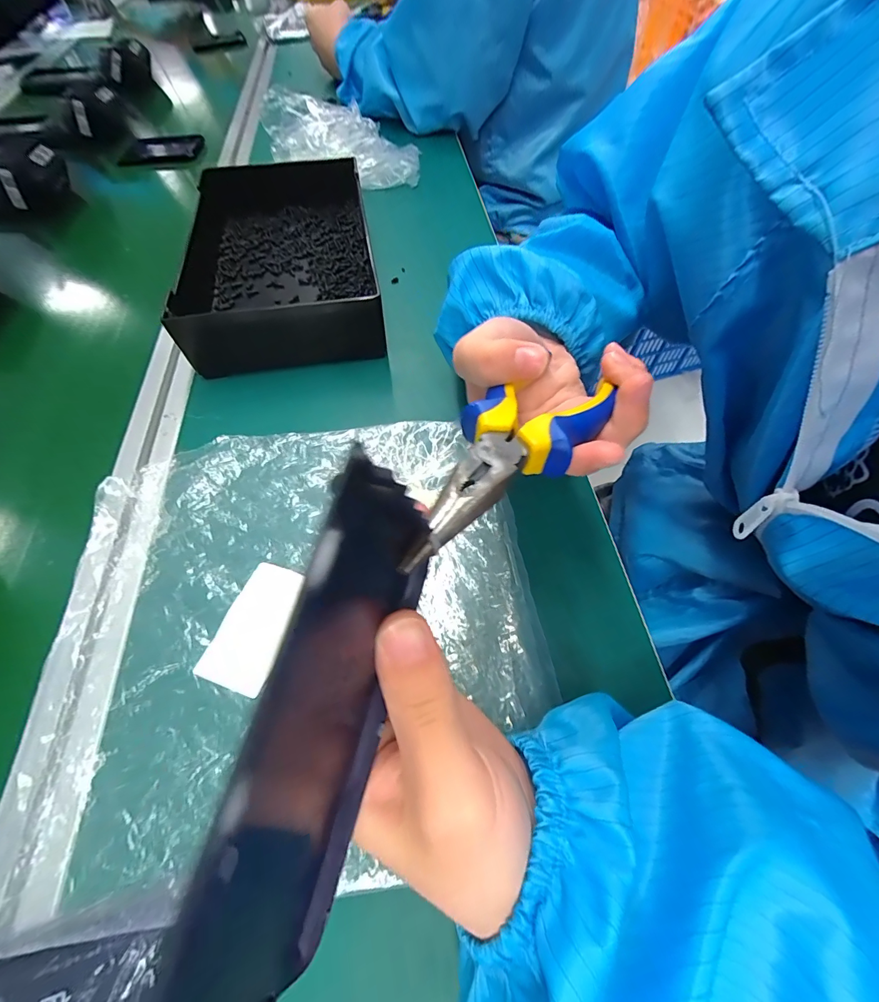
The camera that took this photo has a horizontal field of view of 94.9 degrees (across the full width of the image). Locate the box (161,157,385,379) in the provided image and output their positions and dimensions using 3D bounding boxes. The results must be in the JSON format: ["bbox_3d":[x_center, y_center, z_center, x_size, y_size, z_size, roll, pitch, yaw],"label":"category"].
[{"bbox_3d":[-0.153,-0.235,0.390,0.166,0.056,0.259,-10,60,-5],"label":"box"}]

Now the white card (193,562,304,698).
[{"bbox_3d":[-0.106,0.071,0.235,0.039,0.004,0.069,17,61,10],"label":"white card"}]

